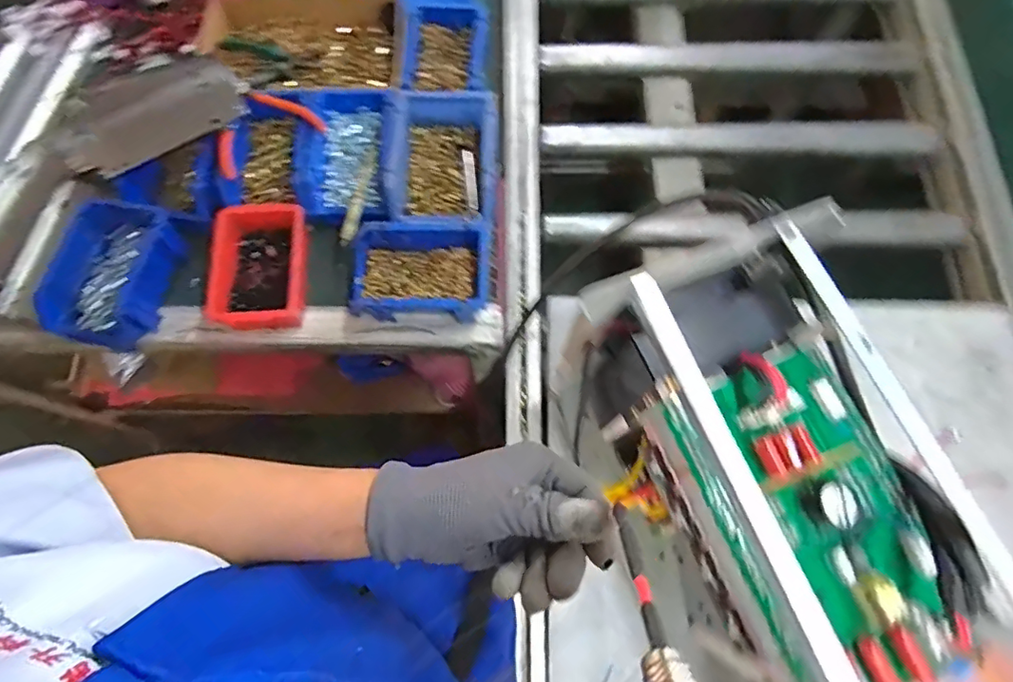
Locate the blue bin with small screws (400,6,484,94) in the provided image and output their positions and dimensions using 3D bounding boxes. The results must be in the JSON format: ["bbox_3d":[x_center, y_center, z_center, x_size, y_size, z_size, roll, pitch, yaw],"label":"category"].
[{"bbox_3d":[-0.081,-0.379,0.725,0.103,0.056,0.149,2,73,1],"label":"blue bin with small screws"}]

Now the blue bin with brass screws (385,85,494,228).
[{"bbox_3d":[-0.079,-0.220,0.668,0.132,0.067,0.188,-1,73,0],"label":"blue bin with brass screws"}]

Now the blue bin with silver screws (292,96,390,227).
[{"bbox_3d":[-0.197,-0.229,0.673,0.116,0.072,0.177,-5,73,-1],"label":"blue bin with silver screws"}]

